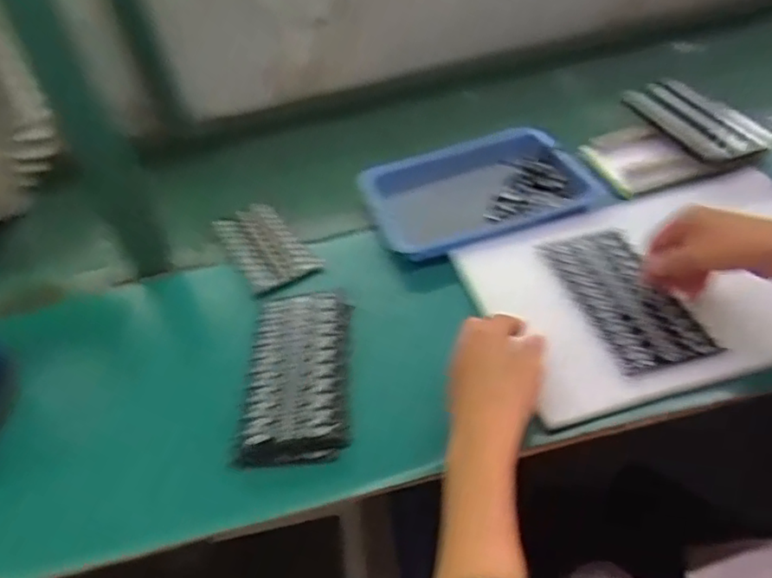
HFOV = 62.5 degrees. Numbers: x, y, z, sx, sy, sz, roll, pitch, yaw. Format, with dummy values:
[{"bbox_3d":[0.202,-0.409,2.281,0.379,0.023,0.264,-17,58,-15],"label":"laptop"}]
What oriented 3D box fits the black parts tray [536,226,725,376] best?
[{"bbox_3d":[0.195,0.005,0.527,0.082,0.008,0.166,-12,40,-6],"label":"black parts tray"}]

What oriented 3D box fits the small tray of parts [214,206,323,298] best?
[{"bbox_3d":[-0.130,-0.047,0.676,0.071,0.010,0.158,-25,43,-21],"label":"small tray of parts"}]

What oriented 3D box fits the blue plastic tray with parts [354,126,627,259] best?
[{"bbox_3d":[0.097,-0.102,0.671,0.218,0.039,0.187,-16,41,-11],"label":"blue plastic tray with parts"}]

